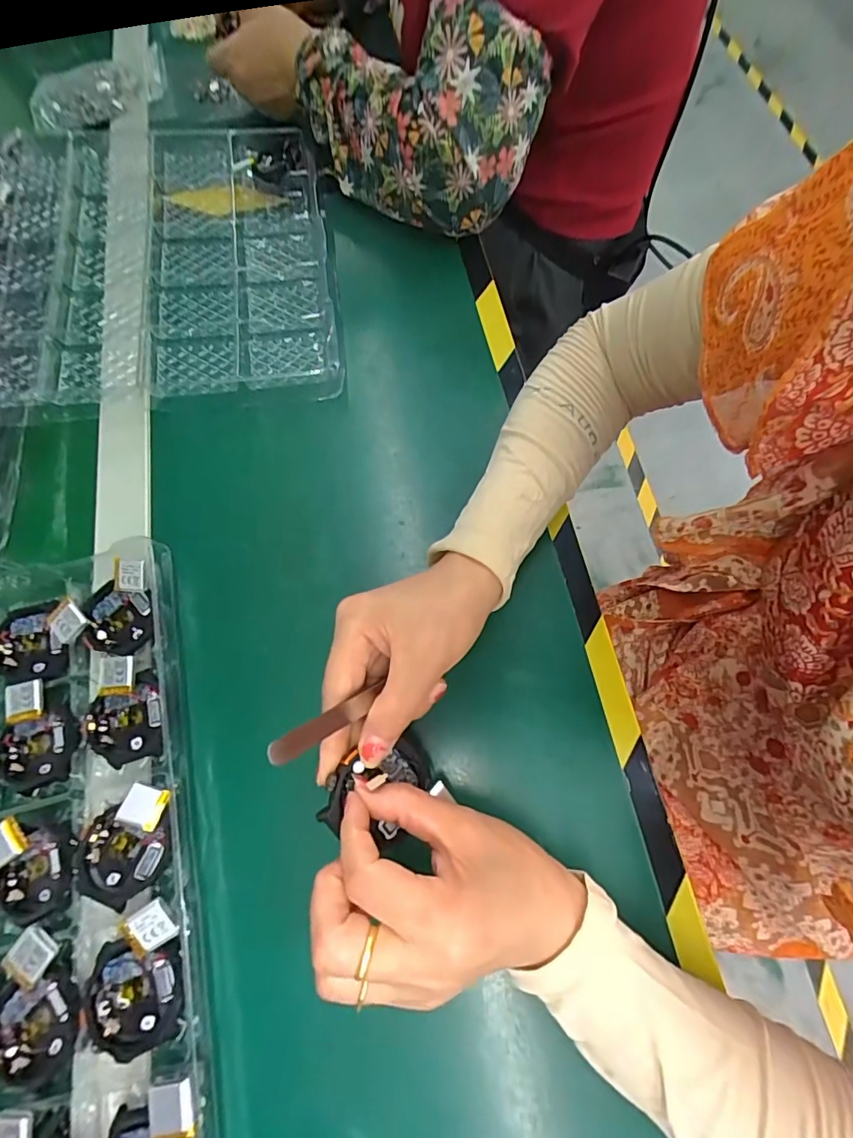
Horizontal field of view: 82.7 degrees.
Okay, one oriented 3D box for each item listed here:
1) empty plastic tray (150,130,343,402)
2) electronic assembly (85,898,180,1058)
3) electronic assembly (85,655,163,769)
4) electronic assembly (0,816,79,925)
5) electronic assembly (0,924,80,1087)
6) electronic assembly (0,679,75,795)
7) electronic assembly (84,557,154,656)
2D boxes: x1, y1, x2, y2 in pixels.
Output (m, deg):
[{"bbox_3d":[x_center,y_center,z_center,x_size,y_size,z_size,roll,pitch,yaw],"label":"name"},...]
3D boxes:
[{"bbox_3d":[-0.155,-0.265,0.404,0.141,0.021,0.278,-10,70,0],"label":"empty plastic tray"},{"bbox_3d":[-0.152,0.211,0.249,0.048,0.015,0.067,-4,70,2],"label":"electronic assembly"},{"bbox_3d":[-0.186,0.087,0.297,0.039,0.020,0.061,-16,70,-2],"label":"electronic assembly"},{"bbox_3d":[-0.226,0.169,0.279,0.046,0.014,0.056,-31,71,-7],"label":"electronic assembly"},{"bbox_3d":[-0.203,0.228,0.254,0.044,0.019,0.068,13,72,8],"label":"electronic assembly"},{"bbox_3d":[-0.245,0.103,0.298,0.043,0.016,0.063,-23,71,-5],"label":"electronic assembly"},{"bbox_3d":[-0.203,0.026,0.316,0.046,0.021,0.057,-15,70,-2],"label":"electronic assembly"}]

